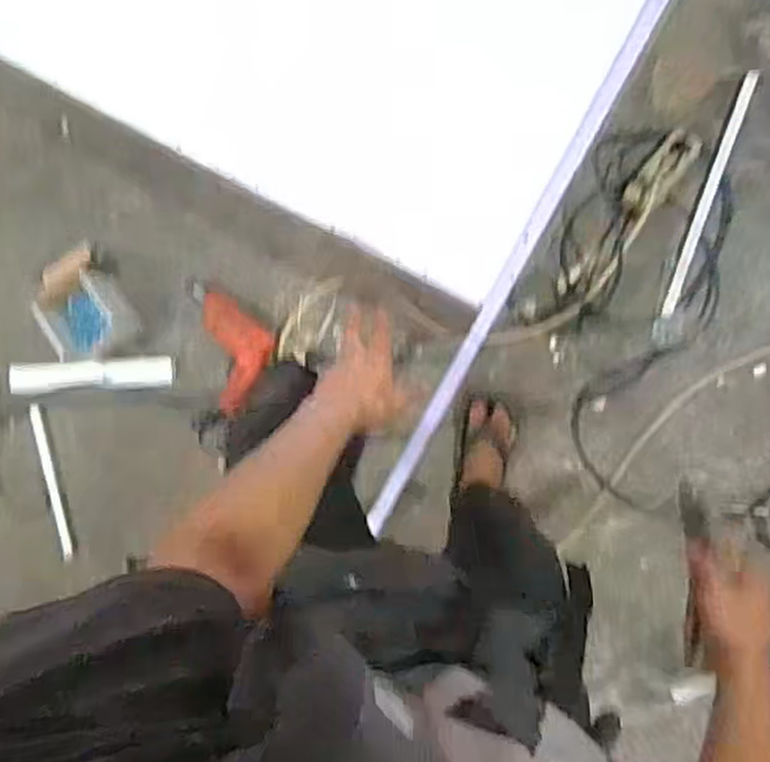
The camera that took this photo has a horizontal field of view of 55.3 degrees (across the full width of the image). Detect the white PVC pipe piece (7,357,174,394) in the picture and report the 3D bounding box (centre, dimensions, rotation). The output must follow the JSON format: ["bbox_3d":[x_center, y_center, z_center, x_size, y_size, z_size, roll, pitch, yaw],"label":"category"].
[{"bbox_3d":[-0.571,-0.011,1.426,0.354,0.045,0.063,-2,90,8],"label":"white PVC pipe piece"}]

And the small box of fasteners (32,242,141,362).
[{"bbox_3d":[-0.578,-0.145,1.412,0.160,0.085,0.212,-26,87,7],"label":"small box of fasteners"}]

